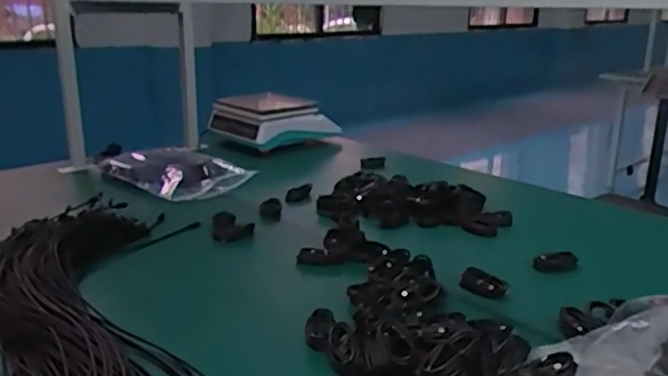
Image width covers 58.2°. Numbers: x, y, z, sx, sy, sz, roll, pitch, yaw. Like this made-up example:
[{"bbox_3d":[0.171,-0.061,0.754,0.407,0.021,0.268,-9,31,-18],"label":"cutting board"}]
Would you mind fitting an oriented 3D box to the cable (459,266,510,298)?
[{"bbox_3d":[0.232,0.148,0.935,0.076,0.026,0.033,13,21,34],"label":"cable"}]

